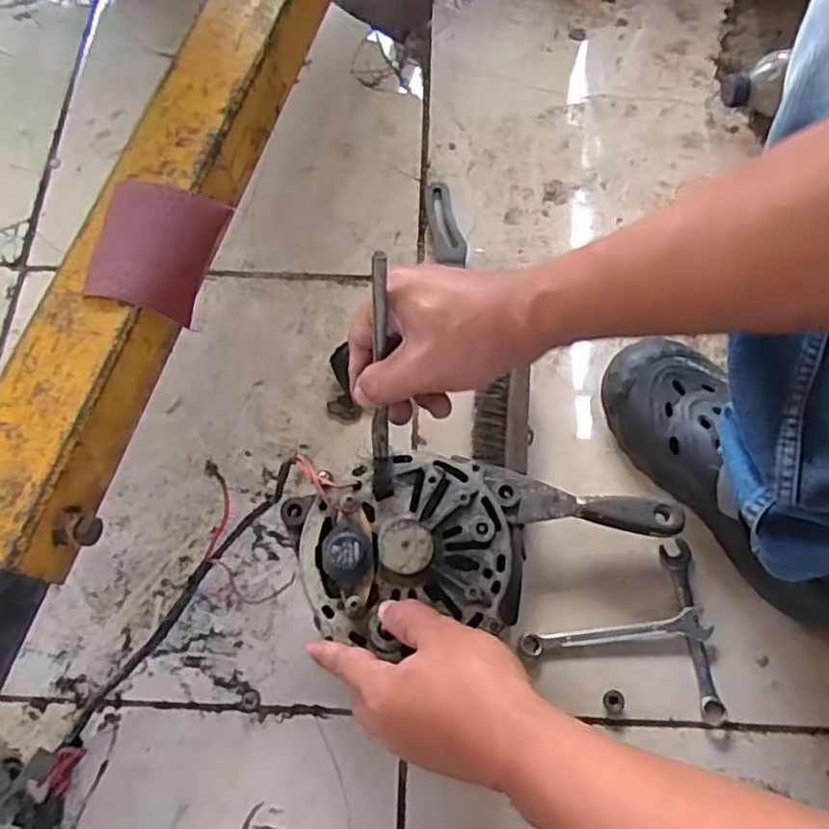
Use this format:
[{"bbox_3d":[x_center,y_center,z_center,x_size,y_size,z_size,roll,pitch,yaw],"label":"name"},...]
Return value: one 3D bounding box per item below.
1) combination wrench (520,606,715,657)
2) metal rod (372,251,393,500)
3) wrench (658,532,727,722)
[{"bbox_3d":[0.165,0.181,0.558,0.156,0.005,0.023,-7,69,-3],"label":"combination wrench"},{"bbox_3d":[-0.020,-0.015,0.400,0.012,0.172,0.016,0,41,-1],"label":"metal rod"},{"bbox_3d":[0.232,0.176,0.561,0.026,0.004,0.143,-8,69,-4],"label":"wrench"}]

